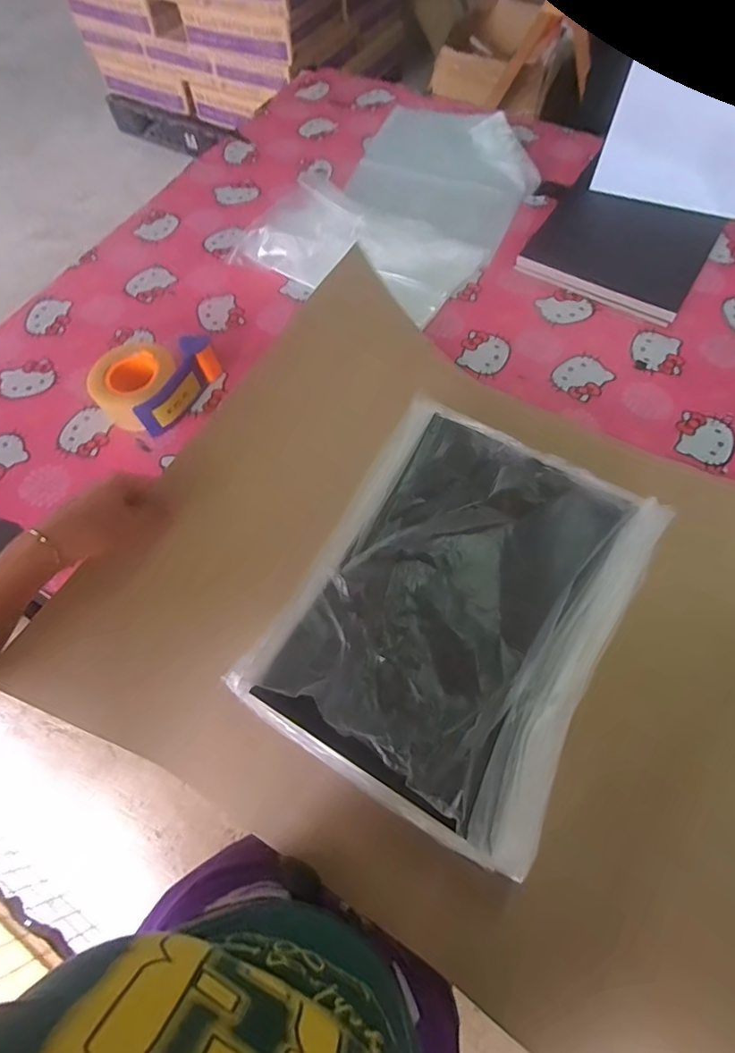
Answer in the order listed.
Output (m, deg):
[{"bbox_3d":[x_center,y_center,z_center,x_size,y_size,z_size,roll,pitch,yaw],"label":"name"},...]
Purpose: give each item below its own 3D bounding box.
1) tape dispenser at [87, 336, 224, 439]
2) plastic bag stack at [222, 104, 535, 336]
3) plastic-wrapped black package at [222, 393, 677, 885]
[{"bbox_3d":[-0.297,-0.206,0.700,0.125,0.064,0.152,27,66,15],"label":"tape dispenser"},{"bbox_3d":[0.075,-0.591,0.897,0.369,0.055,0.543,23,65,13],"label":"plastic bag stack"},{"bbox_3d":[0.092,0.064,0.505,0.300,0.050,0.396,28,68,15],"label":"plastic-wrapped black package"}]

